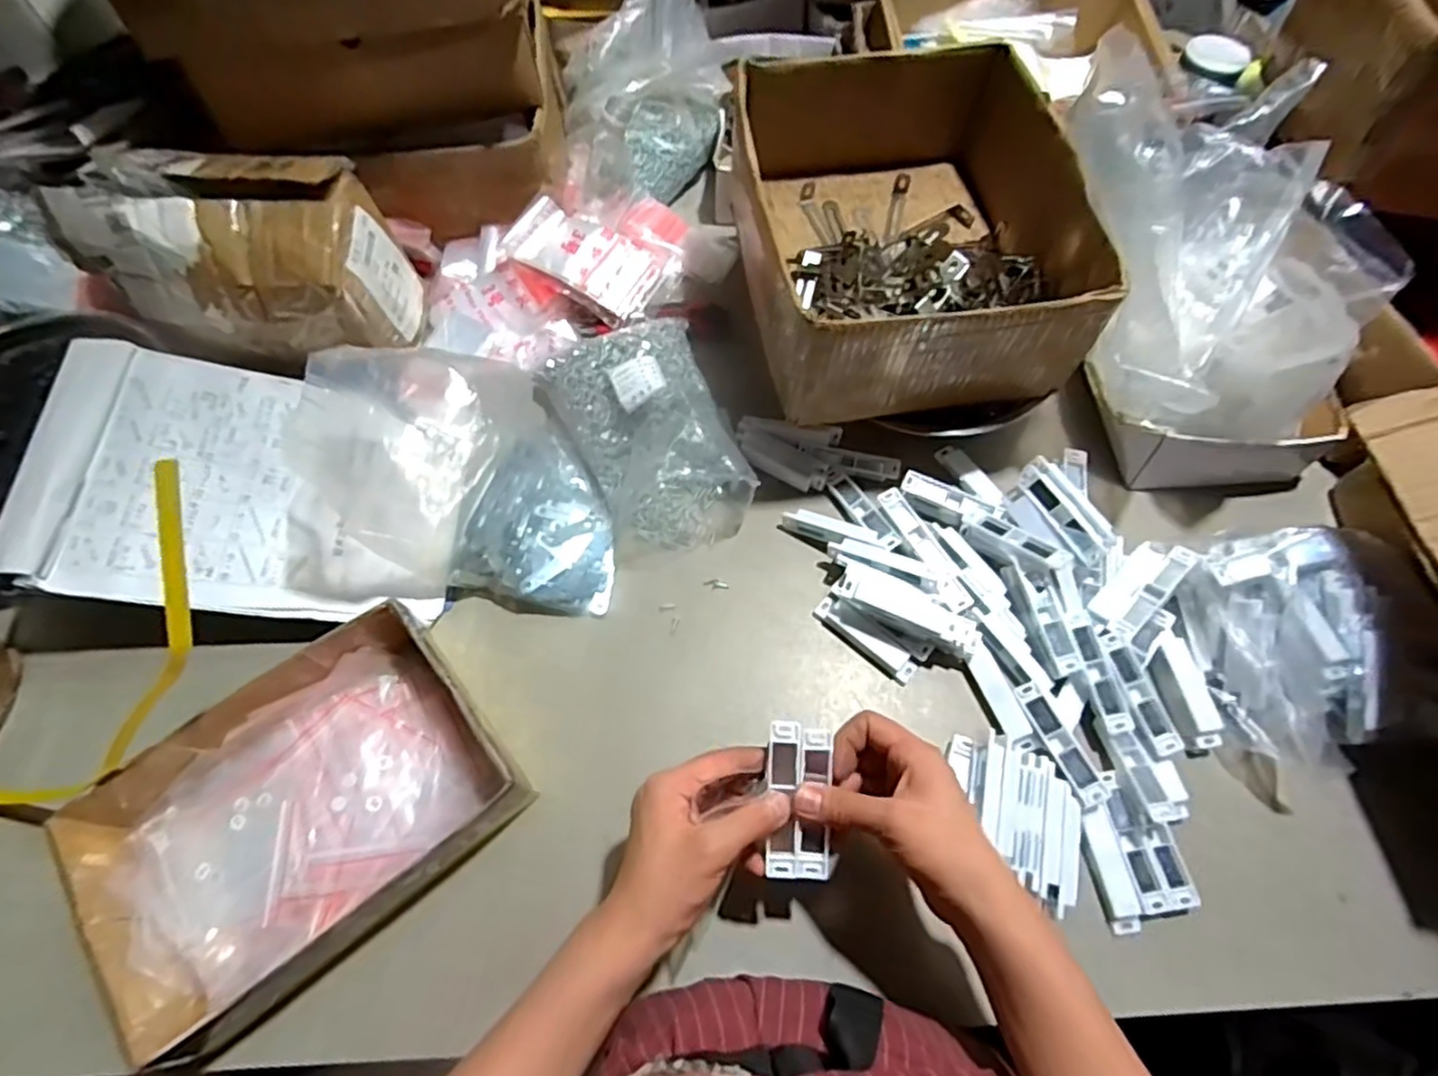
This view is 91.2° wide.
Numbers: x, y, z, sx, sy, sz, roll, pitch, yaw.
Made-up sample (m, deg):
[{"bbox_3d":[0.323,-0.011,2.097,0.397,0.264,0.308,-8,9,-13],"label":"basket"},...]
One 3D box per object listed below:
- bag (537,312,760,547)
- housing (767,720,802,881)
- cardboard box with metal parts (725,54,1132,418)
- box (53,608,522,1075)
[{"bbox_3d":[-0.056,-0.105,0.634,0.145,0.086,0.217,-26,67,-12],"label":"bag"},{"bbox_3d":[0.040,0.164,0.439,0.019,0.009,0.096,3,89,1],"label":"housing"},{"bbox_3d":[0.165,-0.270,0.623,0.250,0.121,0.315,-8,64,-4],"label":"cardboard box with metal parts"},{"bbox_3d":[-0.285,0.190,0.492,0.249,0.072,0.182,-36,69,-16],"label":"box"}]

